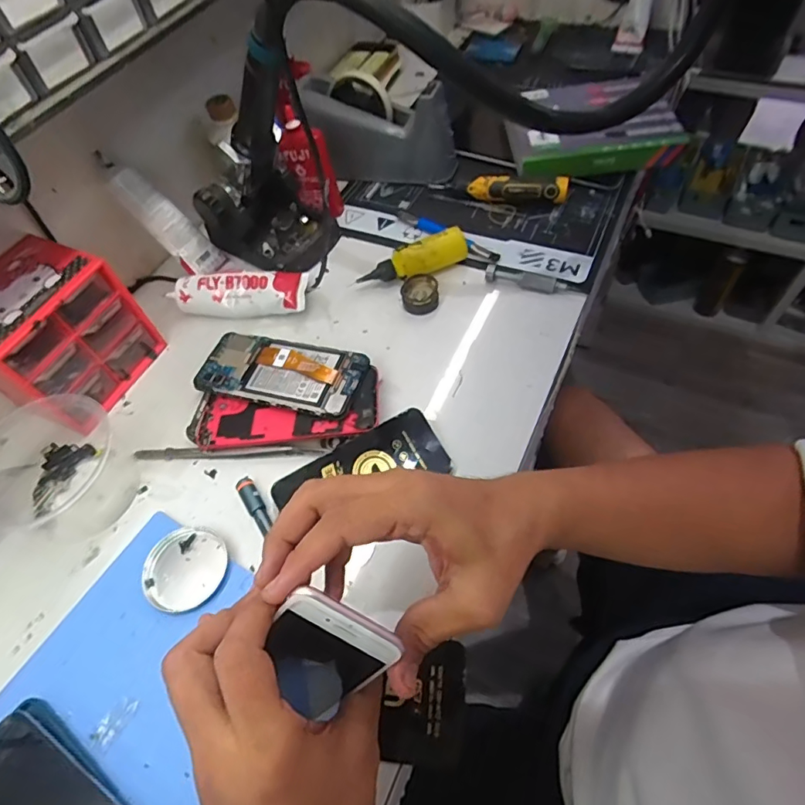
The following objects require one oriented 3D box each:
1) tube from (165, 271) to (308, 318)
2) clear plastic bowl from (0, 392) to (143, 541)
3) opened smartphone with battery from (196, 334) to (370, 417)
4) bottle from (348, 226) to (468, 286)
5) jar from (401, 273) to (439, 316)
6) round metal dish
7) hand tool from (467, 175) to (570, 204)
[{"bbox_3d":[-0.173,-0.118,0.543,0.138,0.030,0.046,-5,57,4],"label":"tube"},{"bbox_3d":[-0.301,0.054,0.435,0.124,0.062,0.113,-3,57,5],"label":"clear plastic bowl"},{"bbox_3d":[-0.115,-0.031,0.478,0.158,0.010,0.070,11,58,17],"label":"opened smartphone with battery"},{"bbox_3d":[0.014,-0.151,0.543,0.121,0.034,0.034,-25,58,-10],"label":"bottle"},{"bbox_3d":[0.018,-0.113,0.533,0.037,0.017,0.040,-3,57,5],"label":"jar"},{"bbox_3d":[-0.168,0.129,0.399,0.056,0.015,0.065,20,62,18],"label":"round metal dish"},{"bbox_3d":[0.135,-0.246,0.595,0.113,0.030,0.017,2,58,8],"label":"hand tool"}]

